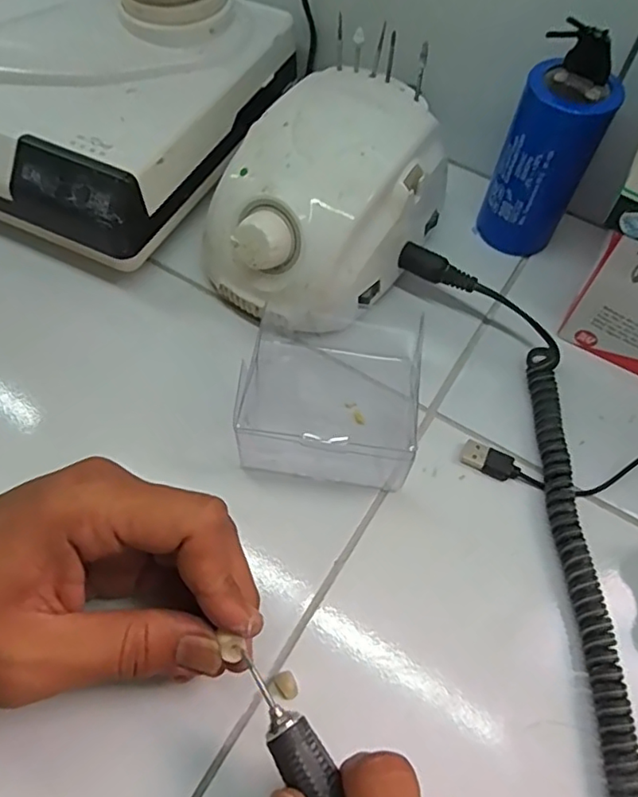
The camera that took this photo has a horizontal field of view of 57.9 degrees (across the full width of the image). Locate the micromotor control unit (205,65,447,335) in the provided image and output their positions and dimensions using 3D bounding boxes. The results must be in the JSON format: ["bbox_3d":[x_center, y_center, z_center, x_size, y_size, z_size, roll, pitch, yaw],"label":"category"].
[{"bbox_3d":[0.004,-0.110,0.333,0.101,0.086,0.139,32,64,13],"label":"micromotor control unit"}]

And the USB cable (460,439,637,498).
[{"bbox_3d":[0.155,0.034,0.293,0.162,0.009,0.030,4,61,-1],"label":"USB cable"}]

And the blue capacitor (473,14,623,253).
[{"bbox_3d":[0.129,-0.139,0.332,0.040,0.121,0.048,-40,71,-22],"label":"blue capacitor"}]

